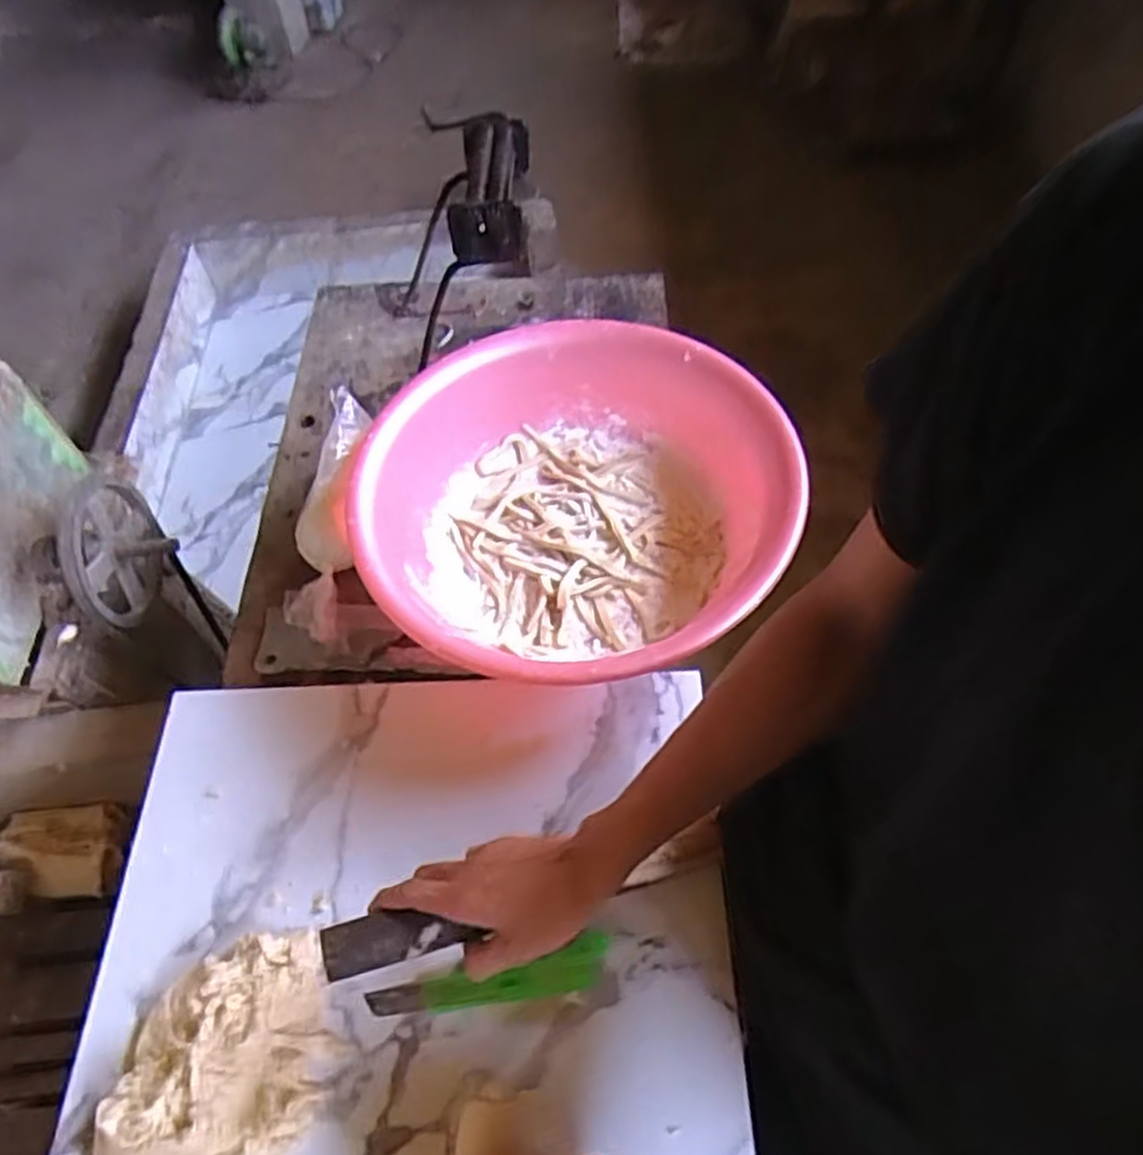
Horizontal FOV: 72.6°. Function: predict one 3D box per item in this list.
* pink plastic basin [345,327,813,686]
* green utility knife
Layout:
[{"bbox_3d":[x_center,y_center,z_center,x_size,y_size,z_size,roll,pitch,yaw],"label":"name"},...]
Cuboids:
[{"bbox_3d":[0.002,-0.071,0.769,0.399,0.117,0.401,-2,56,3],"label":"pink plastic basin"},{"bbox_3d":[-0.061,0.309,0.591,0.183,0.012,0.035,-13,56,-5],"label":"green utility knife"}]

